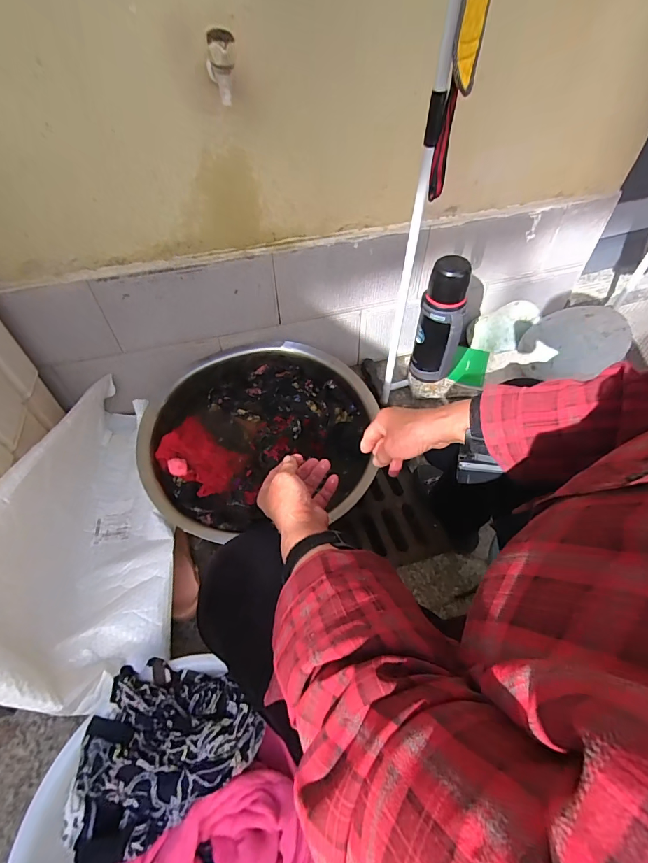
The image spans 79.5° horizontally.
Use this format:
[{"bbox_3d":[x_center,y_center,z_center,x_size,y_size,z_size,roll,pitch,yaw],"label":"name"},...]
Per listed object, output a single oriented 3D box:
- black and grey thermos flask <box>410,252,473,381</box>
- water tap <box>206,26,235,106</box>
[{"bbox_3d":[0.307,-0.273,1.043,0.113,0.357,0.087,15,53,13],"label":"black and grey thermos flask"},{"bbox_3d":[-0.156,-0.552,0.591,0.034,0.092,0.046,-25,79,-18],"label":"water tap"}]

